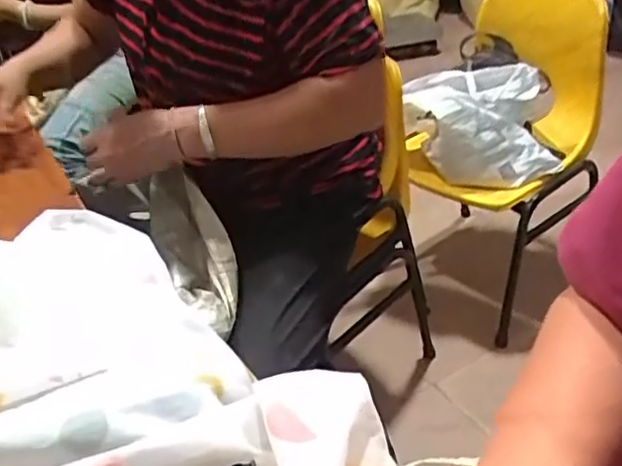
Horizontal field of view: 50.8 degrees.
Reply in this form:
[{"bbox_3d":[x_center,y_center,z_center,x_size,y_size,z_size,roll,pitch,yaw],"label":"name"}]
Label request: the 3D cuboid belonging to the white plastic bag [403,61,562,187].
[{"bbox_3d":[0.329,-0.205,1.268,0.244,0.187,0.203,-19,35,-19],"label":"white plastic bag"}]

